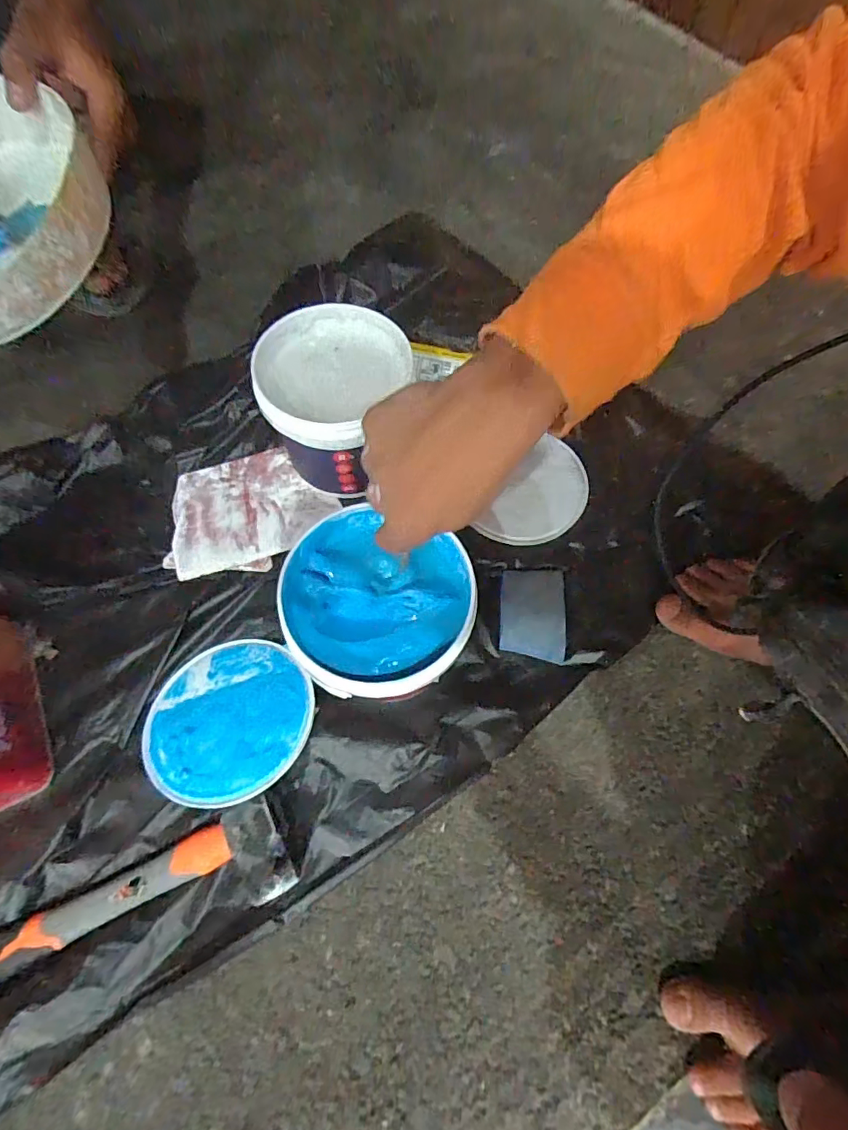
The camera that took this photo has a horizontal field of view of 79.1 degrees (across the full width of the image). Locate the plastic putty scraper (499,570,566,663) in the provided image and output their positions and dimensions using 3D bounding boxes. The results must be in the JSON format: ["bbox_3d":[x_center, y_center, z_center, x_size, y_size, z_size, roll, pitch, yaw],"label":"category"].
[{"bbox_3d":[0.105,0.044,0.493,0.061,0.013,0.087,6,68,1],"label":"plastic putty scraper"}]

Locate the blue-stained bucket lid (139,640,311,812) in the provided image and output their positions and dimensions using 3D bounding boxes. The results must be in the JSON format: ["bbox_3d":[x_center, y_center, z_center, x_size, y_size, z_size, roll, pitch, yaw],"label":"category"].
[{"bbox_3d":[-0.166,0.129,0.442,0.139,0.009,0.139,-3,51,3],"label":"blue-stained bucket lid"}]

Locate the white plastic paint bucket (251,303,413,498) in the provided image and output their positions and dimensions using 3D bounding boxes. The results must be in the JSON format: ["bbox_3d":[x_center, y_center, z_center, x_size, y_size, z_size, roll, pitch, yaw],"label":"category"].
[{"bbox_3d":[-0.086,-0.158,0.520,0.136,0.127,0.143,0,68,-1],"label":"white plastic paint bucket"}]

